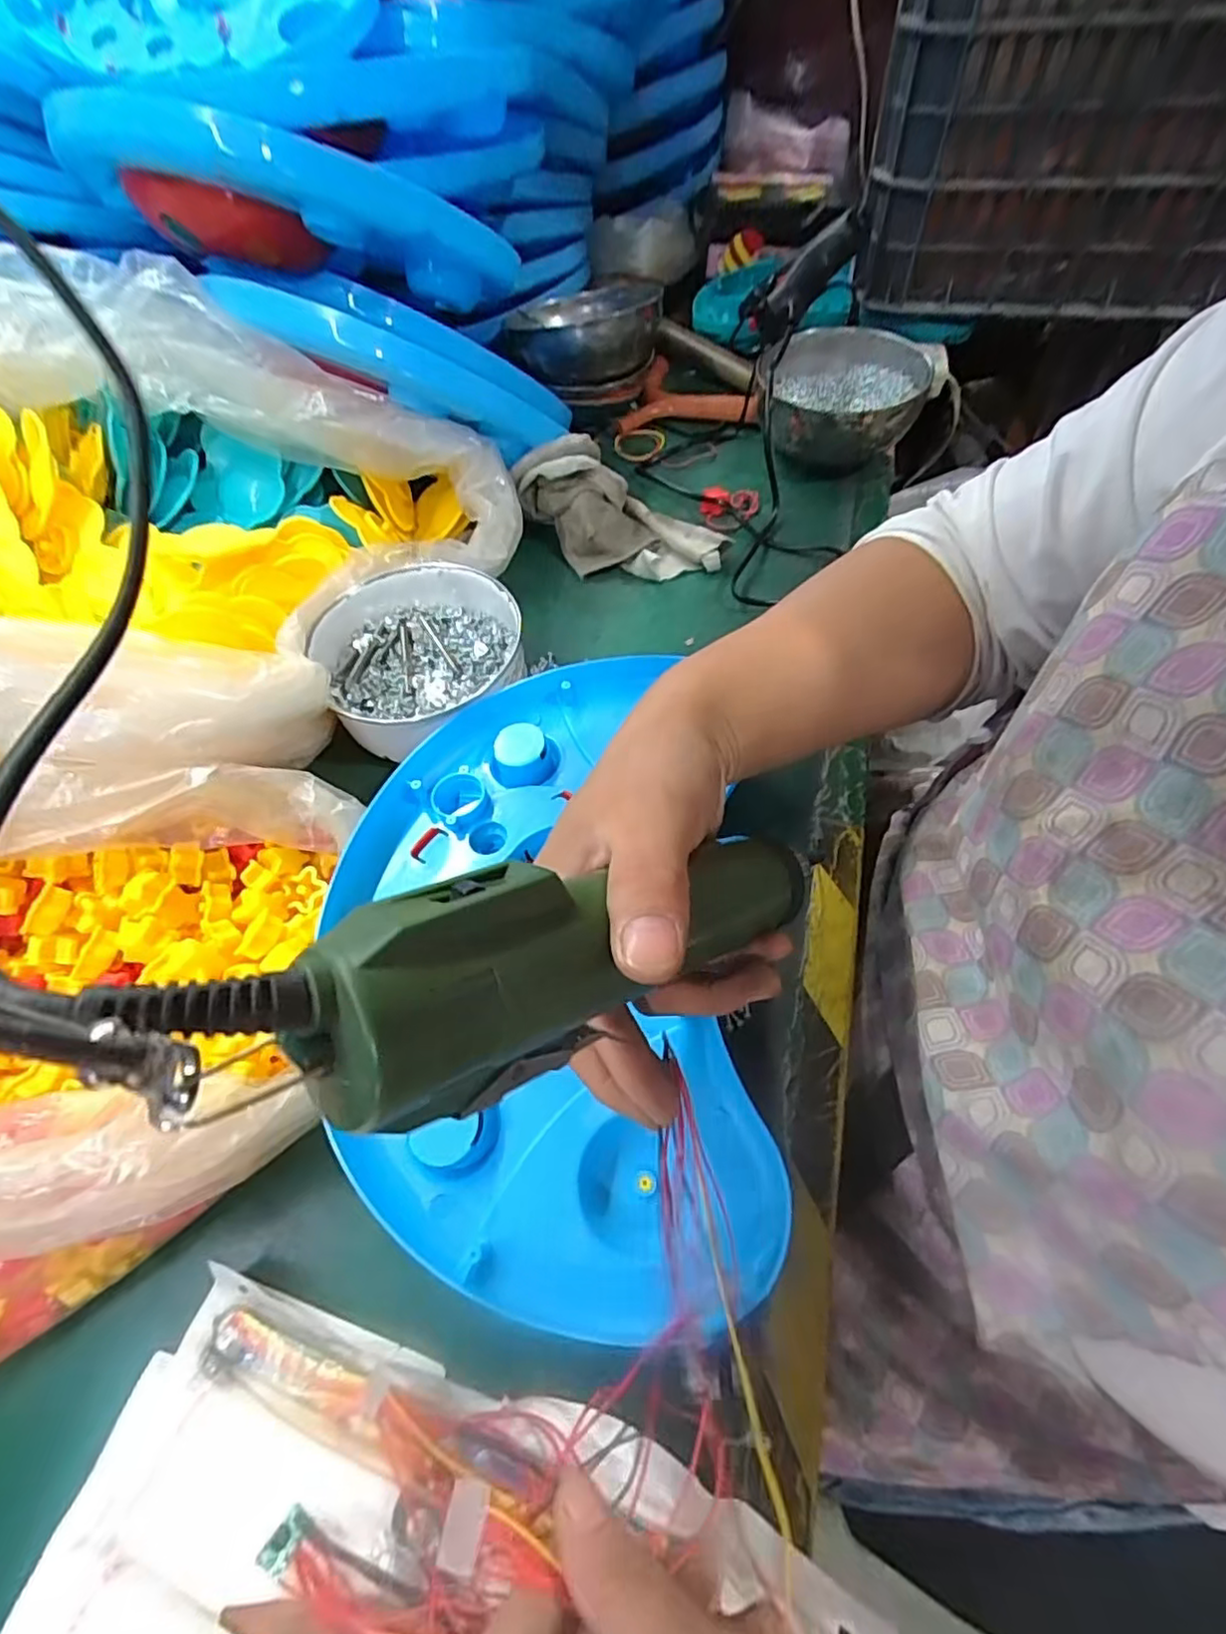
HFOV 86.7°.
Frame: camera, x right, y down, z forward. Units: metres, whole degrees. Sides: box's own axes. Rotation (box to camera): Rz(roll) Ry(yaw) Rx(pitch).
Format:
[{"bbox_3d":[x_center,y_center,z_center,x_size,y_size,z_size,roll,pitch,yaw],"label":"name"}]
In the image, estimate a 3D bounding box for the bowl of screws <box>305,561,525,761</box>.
[{"bbox_3d":[-0.130,-0.111,0.454,0.137,0.055,0.137,-2,58,3],"label":"bowl of screws"}]

